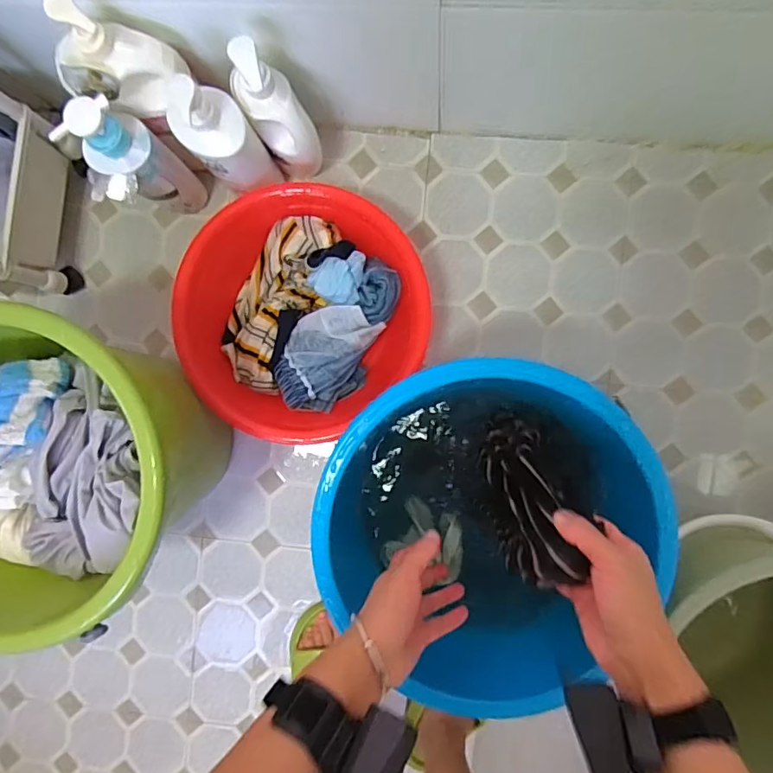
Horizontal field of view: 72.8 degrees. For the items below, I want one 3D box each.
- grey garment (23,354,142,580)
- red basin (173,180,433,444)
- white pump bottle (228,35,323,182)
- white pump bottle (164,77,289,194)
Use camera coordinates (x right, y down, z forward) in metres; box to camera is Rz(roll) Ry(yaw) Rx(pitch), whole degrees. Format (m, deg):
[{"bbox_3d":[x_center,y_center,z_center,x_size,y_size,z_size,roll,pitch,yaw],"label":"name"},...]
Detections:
[{"bbox_3d":[-0.325,0.104,0.579,0.131,0.048,0.224,18,93,5],"label":"grey garment"},{"bbox_3d":[-0.119,-0.108,0.741,0.326,0.114,0.291,-36,88,5],"label":"red basin"},{"bbox_3d":[-0.135,-0.334,0.655,0.063,0.264,0.081,-30,88,5],"label":"white pump bottle"},{"bbox_3d":[-0.198,-0.302,0.646,0.075,0.241,0.077,-42,87,5],"label":"white pump bottle"}]

